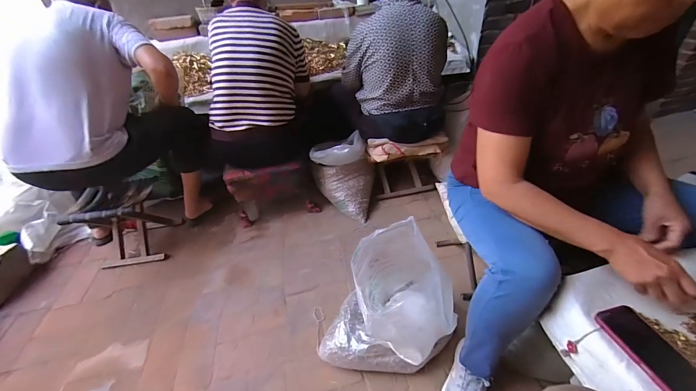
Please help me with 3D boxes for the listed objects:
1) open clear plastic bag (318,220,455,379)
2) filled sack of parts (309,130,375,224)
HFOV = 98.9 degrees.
[{"bbox_3d":[0.115,0.325,0.845,0.299,0.356,0.359,29,51,34],"label":"open clear plastic bag"},{"bbox_3d":[-0.002,-0.099,1.392,0.265,0.302,0.219,21,47,28],"label":"filled sack of parts"}]

